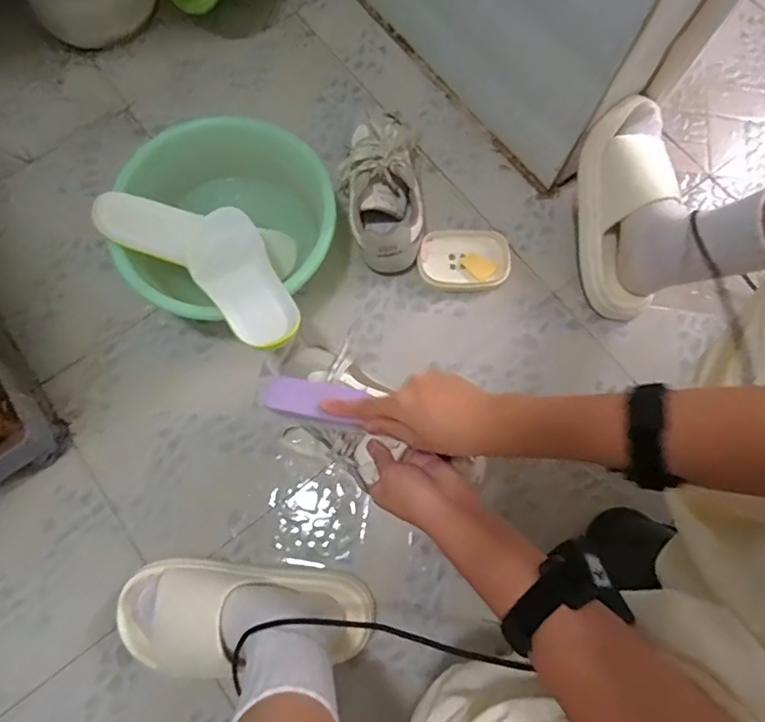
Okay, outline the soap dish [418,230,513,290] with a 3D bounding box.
[{"bbox_3d":[0.112,-0.134,0.705,0.123,0.024,0.084,-5,75,-3],"label":"soap dish"}]

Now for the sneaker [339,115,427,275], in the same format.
[{"bbox_3d":[-0.003,-0.235,0.703,0.101,0.089,0.223,-1,75,-1],"label":"sneaker"}]

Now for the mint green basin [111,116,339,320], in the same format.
[{"bbox_3d":[-0.181,-0.160,0.662,0.241,0.113,0.249,0,75,-1],"label":"mint green basin"}]

